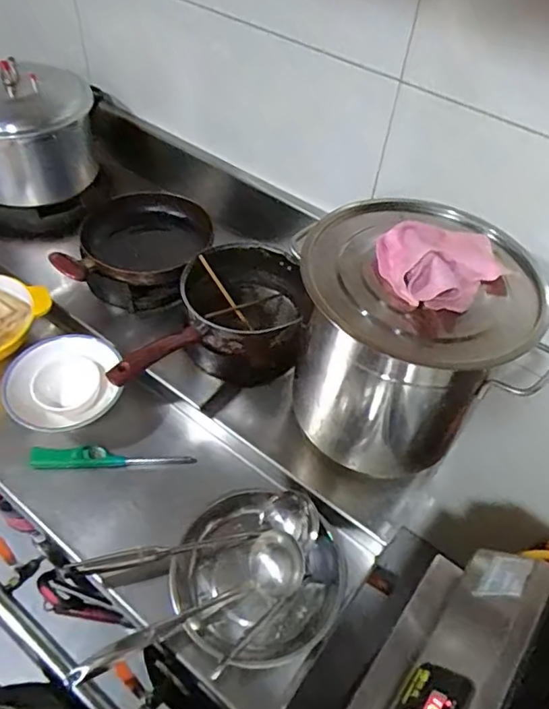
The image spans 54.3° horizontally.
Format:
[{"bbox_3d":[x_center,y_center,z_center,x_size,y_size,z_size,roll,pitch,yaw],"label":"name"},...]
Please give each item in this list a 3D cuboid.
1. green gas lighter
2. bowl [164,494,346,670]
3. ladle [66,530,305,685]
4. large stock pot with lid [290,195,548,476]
[{"bbox_3d":[-0.270,0.171,0.903,0.264,0.022,0.037,-1,50,-6],"label":"green gas lighter"},{"bbox_3d":[-0.034,0.327,0.785,0.249,0.064,0.218,33,55,21],"label":"bowl"},{"bbox_3d":[-0.116,0.346,0.746,0.328,0.060,0.082,-15,53,-17],"label":"ladle"},{"bbox_3d":[0.184,-0.017,0.778,0.287,0.332,0.268,2,50,-3],"label":"large stock pot with lid"}]

